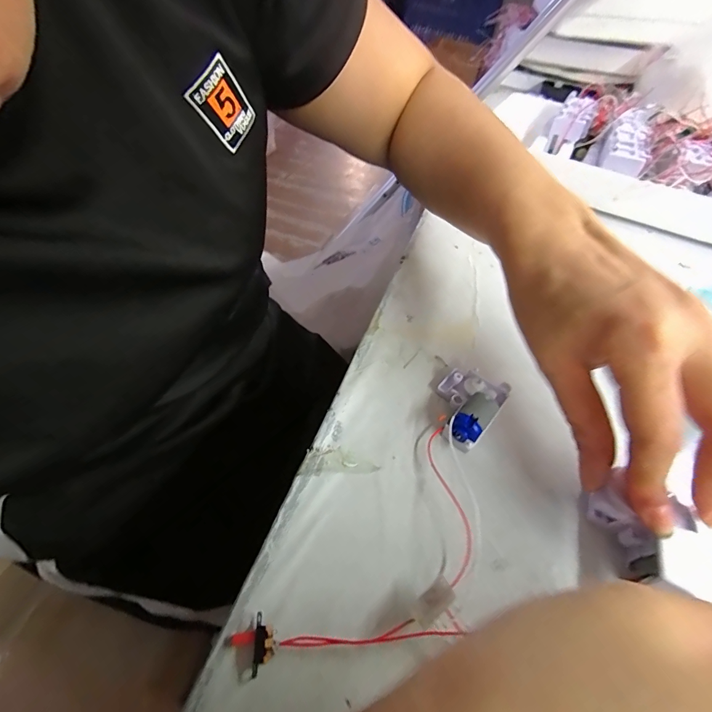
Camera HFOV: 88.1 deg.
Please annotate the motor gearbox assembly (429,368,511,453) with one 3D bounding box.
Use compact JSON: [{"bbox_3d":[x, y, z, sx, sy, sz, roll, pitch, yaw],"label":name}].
[{"bbox_3d":[0.059,0.024,0.206,0.039,0.025,0.045,35,53,20],"label":"motor gearbox assembly"}]

